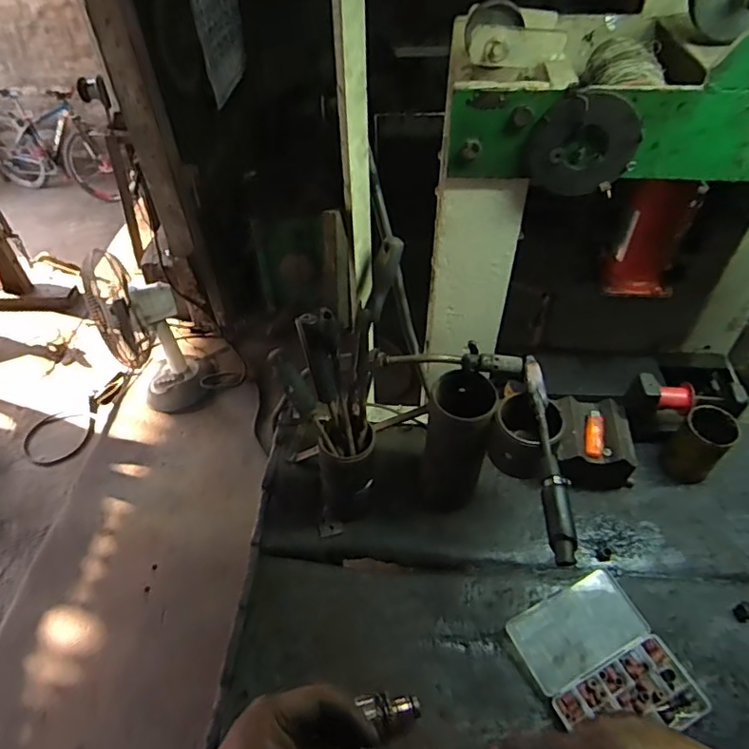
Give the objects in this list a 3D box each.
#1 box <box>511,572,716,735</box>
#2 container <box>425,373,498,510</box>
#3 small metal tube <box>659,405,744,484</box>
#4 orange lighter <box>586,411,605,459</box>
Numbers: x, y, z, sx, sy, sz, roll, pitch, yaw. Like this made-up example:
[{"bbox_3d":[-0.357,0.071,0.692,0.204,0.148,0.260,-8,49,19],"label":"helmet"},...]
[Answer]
[{"bbox_3d":[0.297,0.370,0.703,0.175,0.029,0.189,-20,50,-17],"label":"box"},{"bbox_3d":[0.120,0.103,0.806,0.087,0.214,0.095,13,49,13],"label":"container"},{"bbox_3d":[0.511,0.113,0.862,0.072,0.104,0.079,35,57,29],"label":"small metal tube"},{"bbox_3d":[0.346,0.093,0.857,0.025,0.017,0.082,11,48,11],"label":"orange lighter"}]

